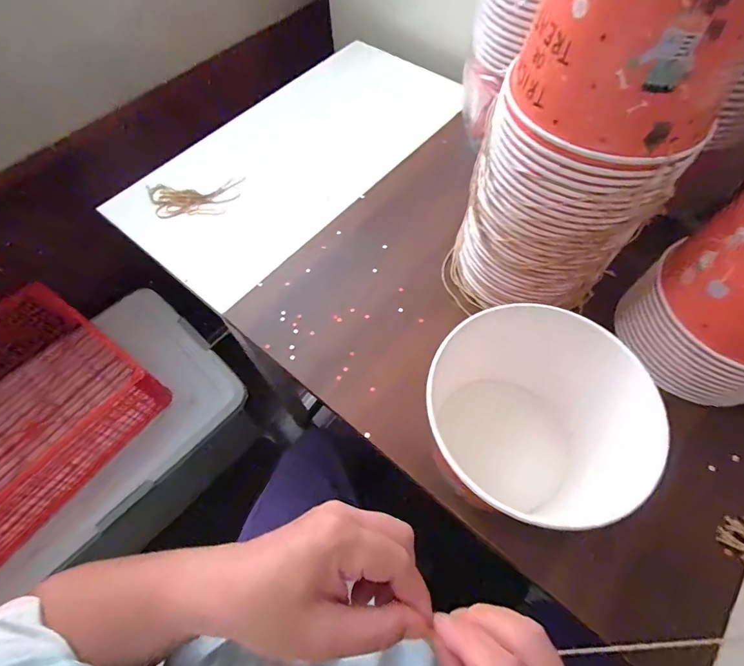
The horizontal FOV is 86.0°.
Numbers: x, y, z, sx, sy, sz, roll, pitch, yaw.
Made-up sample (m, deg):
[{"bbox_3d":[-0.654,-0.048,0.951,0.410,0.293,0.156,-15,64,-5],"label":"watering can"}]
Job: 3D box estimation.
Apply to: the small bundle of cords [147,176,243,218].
[{"bbox_3d":[-0.271,-0.206,0.600,0.140,0.019,0.074,-5,60,-1],"label":"small bundle of cords"}]

